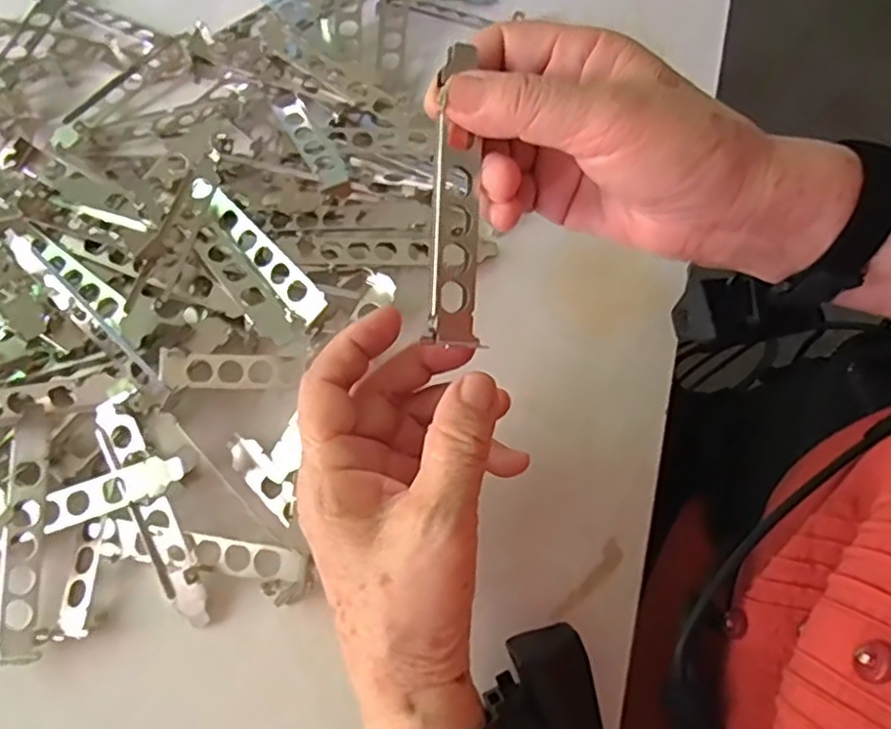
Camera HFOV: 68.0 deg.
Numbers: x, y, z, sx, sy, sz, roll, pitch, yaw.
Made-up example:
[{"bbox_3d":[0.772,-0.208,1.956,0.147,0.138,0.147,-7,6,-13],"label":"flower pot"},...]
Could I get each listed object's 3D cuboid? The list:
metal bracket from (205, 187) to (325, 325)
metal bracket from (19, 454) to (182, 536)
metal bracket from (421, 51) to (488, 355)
[{"bbox_3d":[-0.100,-0.061,0.364,0.101,0.007,0.020,45,113,20],"label":"metal bracket"},{"bbox_3d":[-0.164,0.062,0.319,0.078,0.006,0.018,-20,80,-2],"label":"metal bracket"},{"bbox_3d":[0.003,-0.067,0.271,0.021,0.009,0.117,-1,96,-2],"label":"metal bracket"}]

